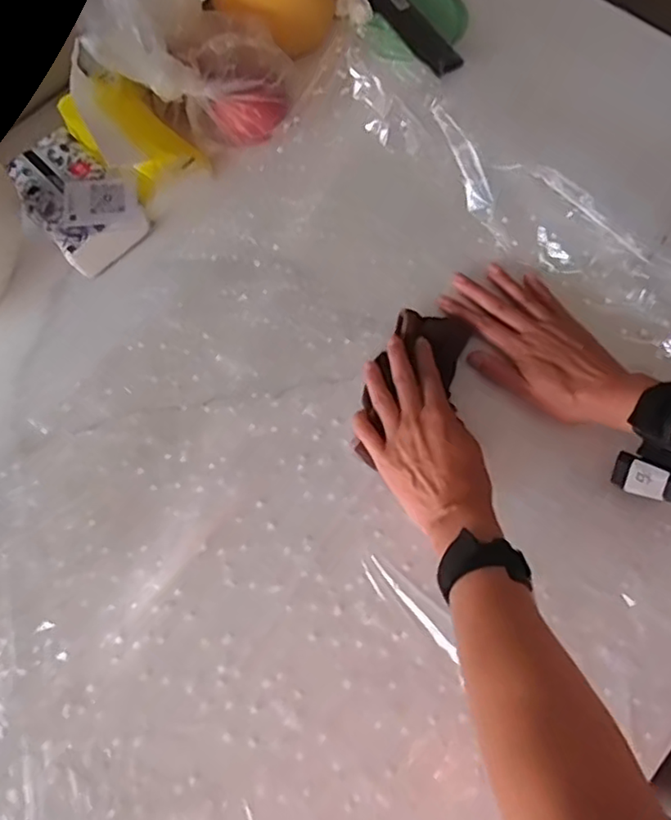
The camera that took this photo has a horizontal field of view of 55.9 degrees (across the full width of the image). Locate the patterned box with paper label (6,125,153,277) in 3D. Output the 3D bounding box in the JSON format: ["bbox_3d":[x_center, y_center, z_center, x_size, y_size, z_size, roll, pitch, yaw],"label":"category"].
[{"bbox_3d":[-0.263,-0.213,0.648,0.089,0.036,0.159,-41,73,-11],"label":"patterned box with paper label"}]

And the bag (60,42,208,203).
[{"bbox_3d":[-0.215,-0.295,0.638,0.085,0.080,0.142,-43,73,-11],"label":"bag"}]

